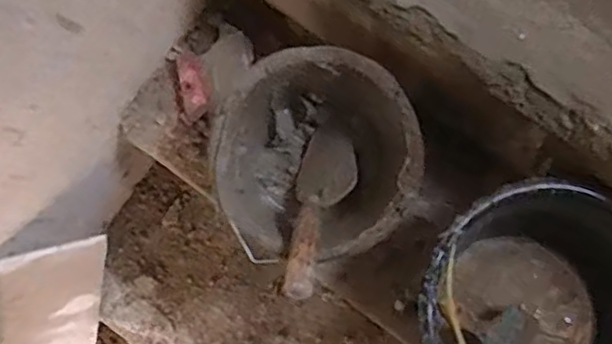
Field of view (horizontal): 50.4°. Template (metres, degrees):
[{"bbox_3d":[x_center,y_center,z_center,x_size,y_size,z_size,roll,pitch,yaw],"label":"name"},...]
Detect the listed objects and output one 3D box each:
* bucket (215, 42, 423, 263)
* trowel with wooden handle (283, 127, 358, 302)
[{"bbox_3d":[0.017,-0.012,0.826,0.236,0.162,0.235,0,76,2],"label":"bucket"},{"bbox_3d":[0.011,0.052,0.807,0.075,0.056,0.274,13,44,5],"label":"trowel with wooden handle"}]

